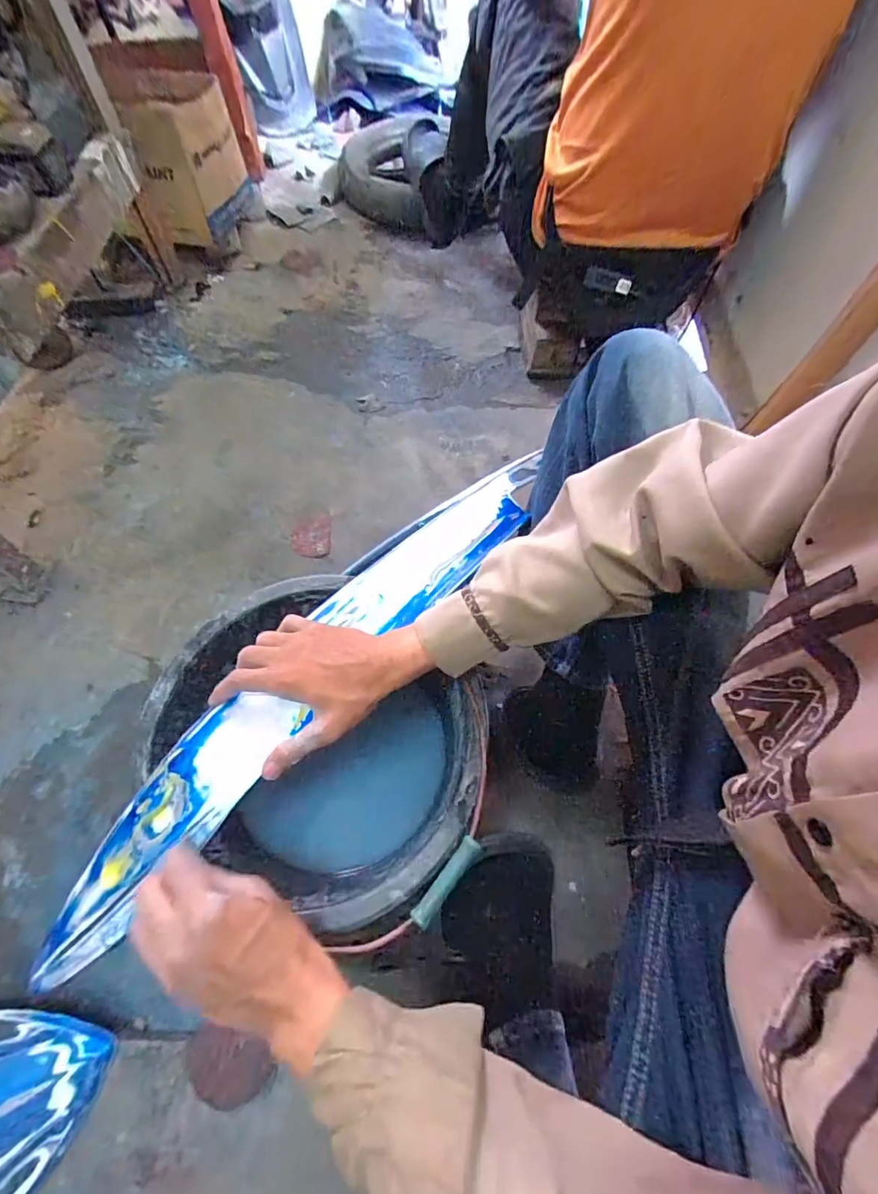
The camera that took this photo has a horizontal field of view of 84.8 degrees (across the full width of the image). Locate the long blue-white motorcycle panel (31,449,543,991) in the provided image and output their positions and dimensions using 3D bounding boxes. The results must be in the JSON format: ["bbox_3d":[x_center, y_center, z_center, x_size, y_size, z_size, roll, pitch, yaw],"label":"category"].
[{"bbox_3d":[-0.103,0.050,0.501,0.109,0.065,0.677,36,66,15],"label":"long blue-white motorcycle panel"}]

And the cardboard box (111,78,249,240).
[{"bbox_3d":[-0.555,-0.990,1.090,0.110,0.229,0.272,11,62,6],"label":"cardboard box"}]

